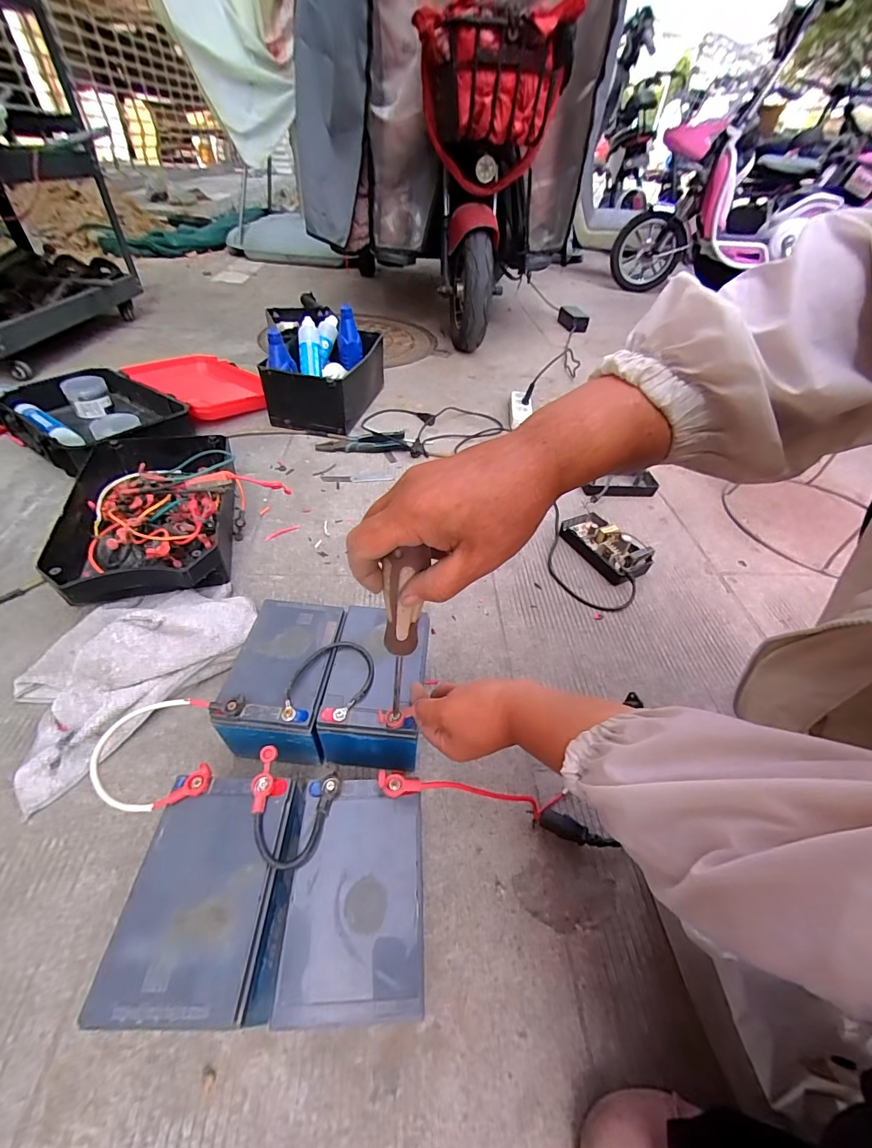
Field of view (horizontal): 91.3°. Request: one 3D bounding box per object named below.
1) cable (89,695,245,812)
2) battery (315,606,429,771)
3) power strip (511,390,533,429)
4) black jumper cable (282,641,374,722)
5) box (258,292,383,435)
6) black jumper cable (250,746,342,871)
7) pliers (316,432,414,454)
[{"bbox_3d":[-0.235,0.154,0.373,0.113,0.019,0.091,-5,45,-10],"label":"cable"},{"bbox_3d":[-0.067,0.134,0.482,0.095,0.109,0.125,5,44,0],"label":"battery"},{"bbox_3d":[0.220,-0.420,1.097,0.057,0.043,0.170,7,44,2],"label":"power strip"},{"bbox_3d":[-0.108,0.108,0.442,0.082,0.009,0.089,3,44,-2],"label":"black jumper cable"},{"bbox_3d":[-0.257,-0.488,1.022,0.185,0.185,0.300,9,44,4],"label":"box"},{"bbox_3d":[-0.127,0.193,0.353,0.074,0.013,0.076,13,45,9],"label":"black jumper cable"},{"bbox_3d":[-0.158,-0.288,0.930,0.199,0.032,0.036,-2,45,-7],"label":"pliers"}]

